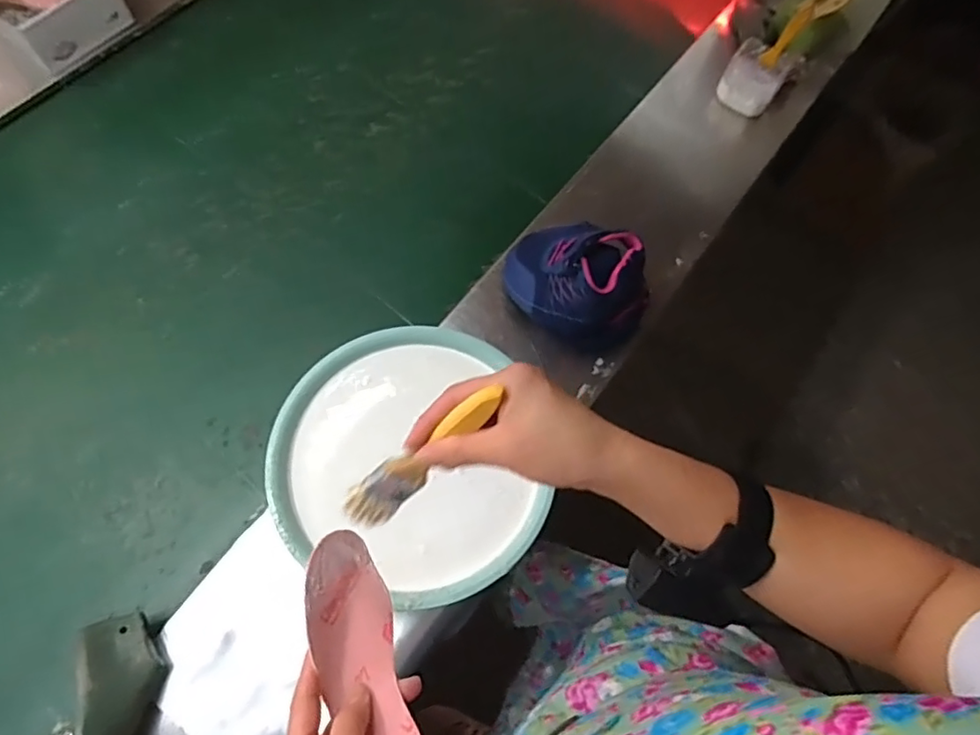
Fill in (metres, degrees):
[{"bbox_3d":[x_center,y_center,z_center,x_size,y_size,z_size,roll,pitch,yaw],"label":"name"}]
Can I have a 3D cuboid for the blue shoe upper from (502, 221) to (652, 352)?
[{"bbox_3d":[0.117,-0.127,0.806,0.205,0.126,0.148,24,67,6],"label":"blue shoe upper"}]

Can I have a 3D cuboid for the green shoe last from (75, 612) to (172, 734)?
[{"bbox_3d":[-0.384,0.353,0.614,0.072,0.063,0.180,-13,69,-10],"label":"green shoe last"}]

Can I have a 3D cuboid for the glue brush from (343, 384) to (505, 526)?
[{"bbox_3d":[-0.045,0.060,0.395,0.144,0.024,0.028,-41,69,25],"label":"glue brush"}]

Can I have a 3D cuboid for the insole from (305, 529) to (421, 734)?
[{"bbox_3d":[-0.085,0.199,0.397,0.052,0.037,0.173,-21,65,-11],"label":"insole"}]

